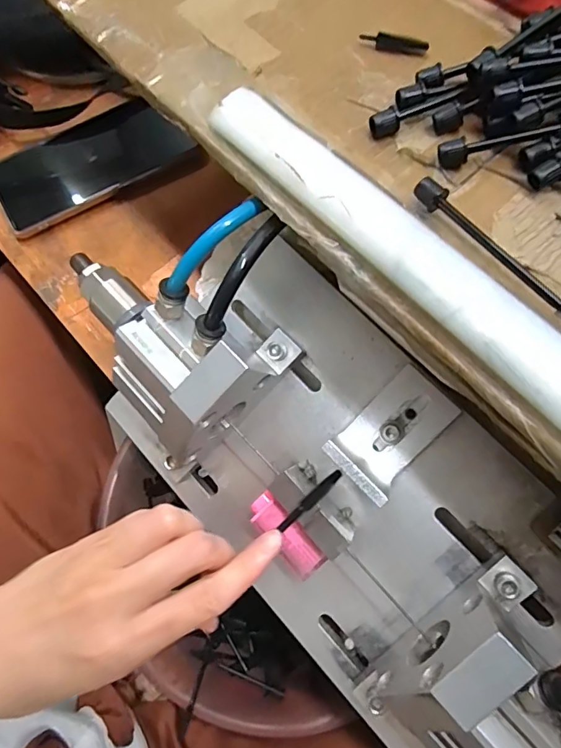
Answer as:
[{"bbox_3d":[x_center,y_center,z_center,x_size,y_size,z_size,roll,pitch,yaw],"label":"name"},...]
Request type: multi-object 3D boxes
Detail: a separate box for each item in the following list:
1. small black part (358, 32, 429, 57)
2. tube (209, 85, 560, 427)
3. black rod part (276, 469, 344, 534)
[{"bbox_3d":[0.056,-0.164,0.233,0.033,0.006,0.004,18,71,5],"label":"small black part"},{"bbox_3d":[0.077,-0.019,0.177,0.028,0.018,0.277,-40,76,-14],"label":"tube"},{"bbox_3d":[0.015,0.062,0.230,0.041,0.004,0.006,-45,76,7],"label":"black rod part"}]

